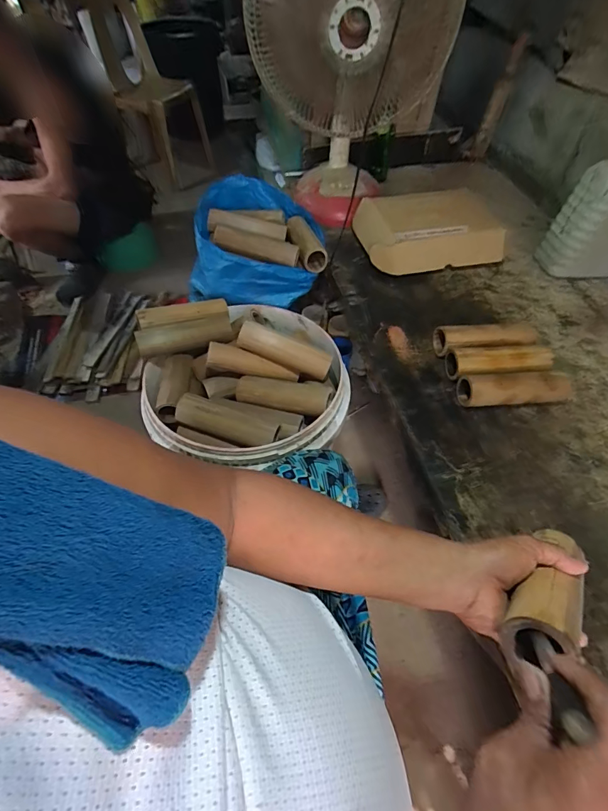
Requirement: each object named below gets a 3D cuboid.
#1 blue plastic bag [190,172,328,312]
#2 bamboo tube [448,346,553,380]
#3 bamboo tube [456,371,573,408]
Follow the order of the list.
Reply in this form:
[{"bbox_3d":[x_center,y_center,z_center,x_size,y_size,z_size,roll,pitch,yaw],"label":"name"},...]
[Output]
[{"bbox_3d":[-0.117,-0.381,0.939,0.306,0.157,0.304,-5,53,-8],"label":"blue plastic bag"},{"bbox_3d":[0.355,-0.070,0.723,0.183,0.051,0.065,-1,52,-5],"label":"bamboo tube"},{"bbox_3d":[0.364,-0.028,0.685,0.186,0.060,0.047,-2,52,-6],"label":"bamboo tube"}]

